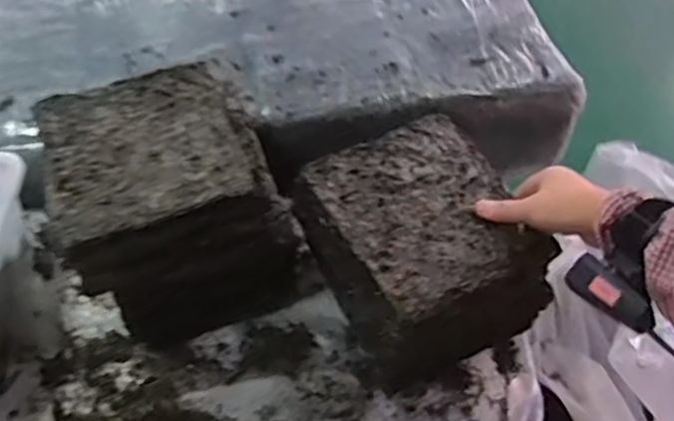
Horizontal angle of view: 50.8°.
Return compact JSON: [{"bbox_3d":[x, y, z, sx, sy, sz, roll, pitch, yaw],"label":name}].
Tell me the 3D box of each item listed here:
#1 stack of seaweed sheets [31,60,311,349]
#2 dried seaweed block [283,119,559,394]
[{"bbox_3d":[-0.167,-0.005,0.728,0.208,0.181,0.200,-18,51,-14],"label":"stack of seaweed sheets"},{"bbox_3d":[0.080,0.039,0.707,0.184,0.144,0.193,-23,51,-18],"label":"dried seaweed block"}]

